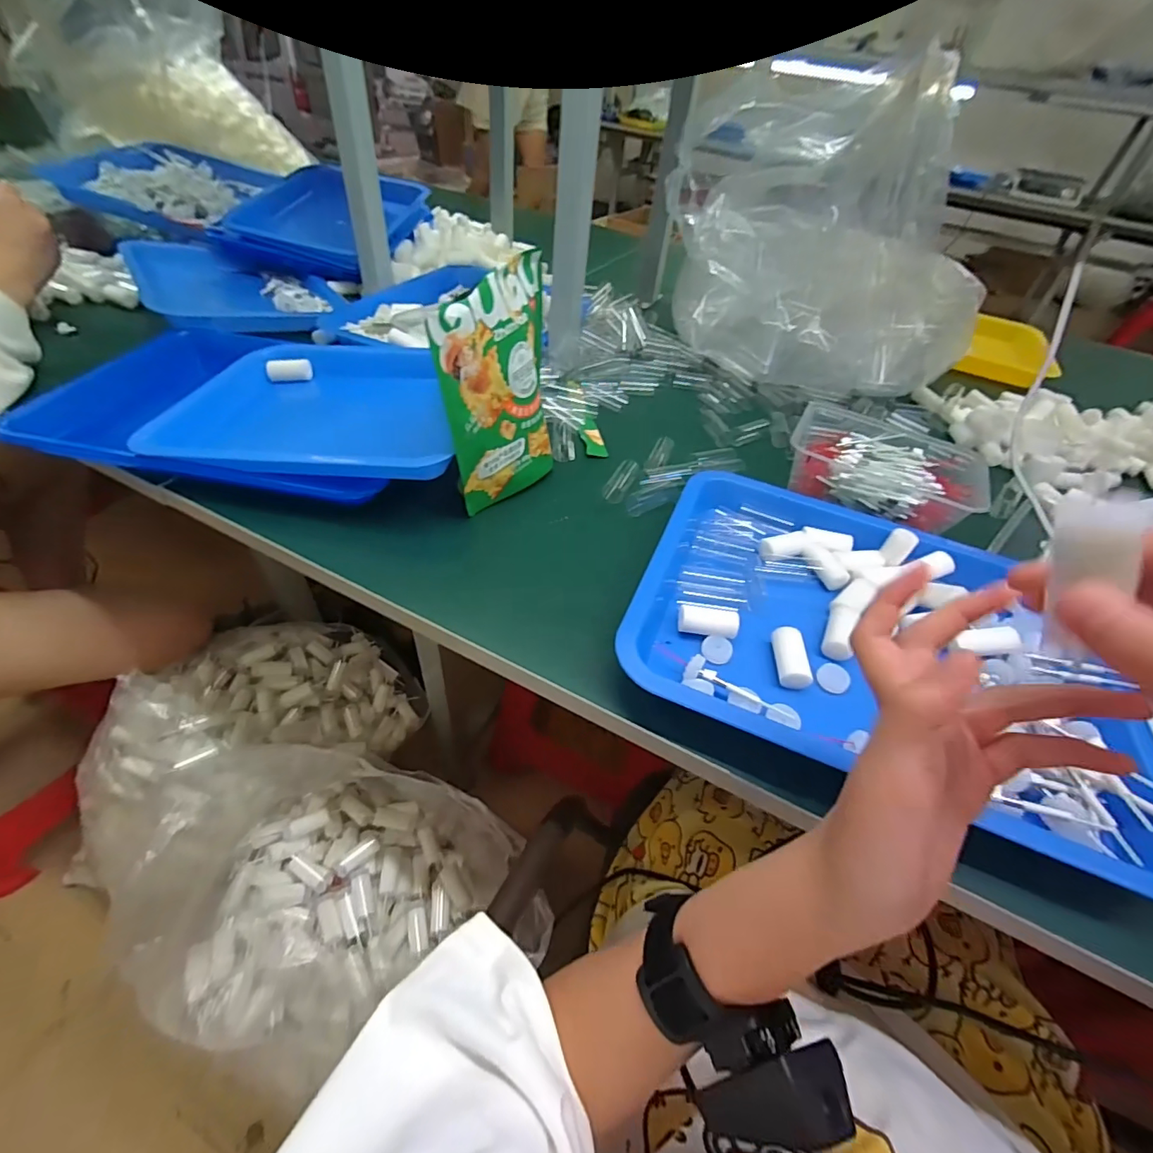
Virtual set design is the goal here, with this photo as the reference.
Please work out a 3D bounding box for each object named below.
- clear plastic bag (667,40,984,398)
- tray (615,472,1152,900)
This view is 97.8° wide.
[{"bbox_3d":[0.300,-0.379,0.573,0.307,0.259,0.230,-16,51,-22],"label":"clear plastic bag"},{"bbox_3d":[0.218,0.035,0.374,0.332,0.030,0.269,20,47,11],"label":"tray"}]

